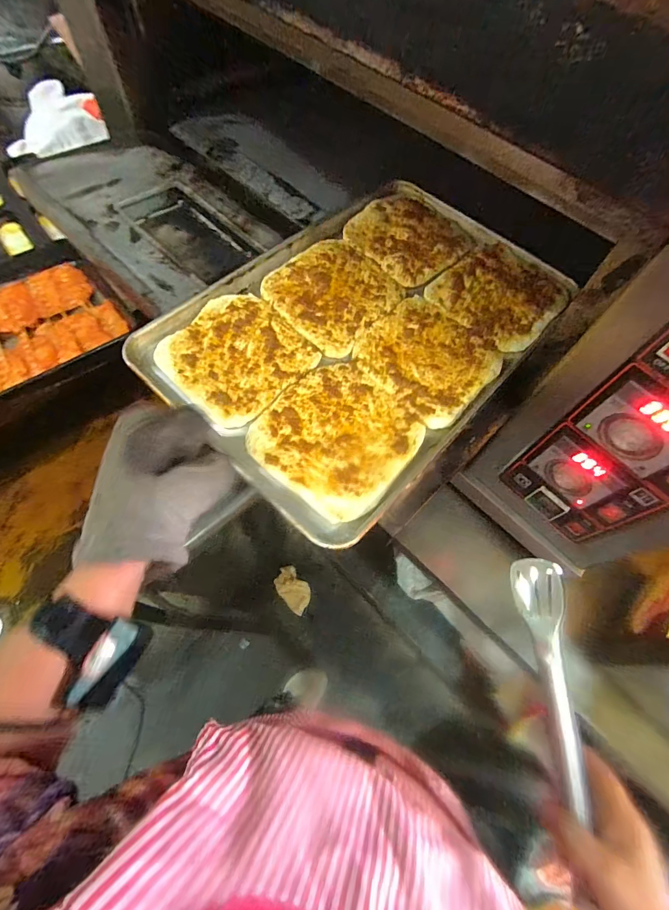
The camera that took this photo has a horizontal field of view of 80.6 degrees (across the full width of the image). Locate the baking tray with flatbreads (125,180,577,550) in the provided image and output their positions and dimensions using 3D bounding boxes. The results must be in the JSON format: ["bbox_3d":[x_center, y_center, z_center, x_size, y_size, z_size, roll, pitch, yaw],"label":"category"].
[{"bbox_3d":[0.056,-0.197,0.587,0.401,0.041,0.594,39,67,18],"label":"baking tray with flatbreads"}]

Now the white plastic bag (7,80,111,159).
[{"bbox_3d":[-0.836,-0.994,1.164,0.274,0.084,0.235,-24,64,-15],"label":"white plastic bag"}]

